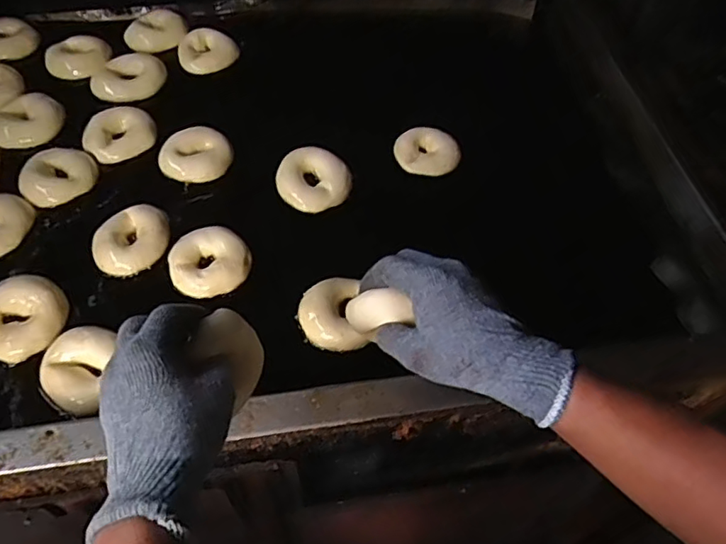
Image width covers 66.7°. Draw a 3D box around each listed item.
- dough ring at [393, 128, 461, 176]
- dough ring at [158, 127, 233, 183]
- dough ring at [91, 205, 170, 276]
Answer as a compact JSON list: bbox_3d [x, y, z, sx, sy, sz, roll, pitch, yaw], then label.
[{"bbox_3d":[0.094,-0.176,0.805,0.094,0.022,0.074,13,57,4],"label":"dough ring"},{"bbox_3d":[-0.234,-0.165,0.771,0.097,0.023,0.083,-7,58,-10],"label":"dough ring"},{"bbox_3d":[-0.291,-0.039,0.693,0.085,0.020,0.095,1,57,-4],"label":"dough ring"}]

